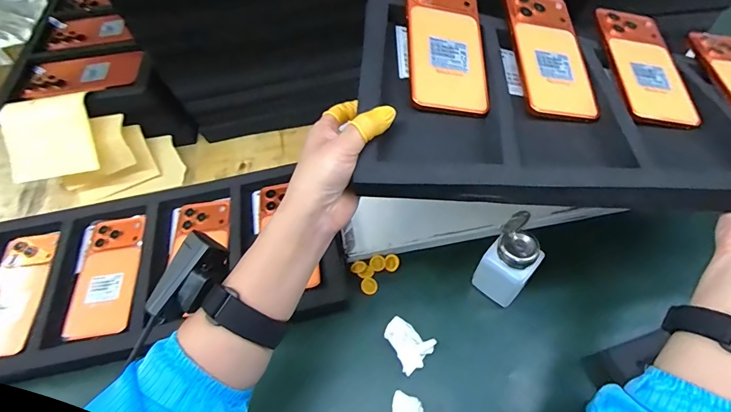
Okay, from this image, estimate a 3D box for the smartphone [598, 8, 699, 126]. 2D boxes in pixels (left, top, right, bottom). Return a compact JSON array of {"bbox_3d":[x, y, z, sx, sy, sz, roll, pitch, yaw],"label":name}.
[{"bbox_3d":[0.294,-0.147,0.411,0.074,0.008,0.157,6,63,-3],"label":"smartphone"}]

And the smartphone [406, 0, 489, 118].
[{"bbox_3d":[0.075,-0.159,0.374,0.073,0.007,0.156,5,72,-12],"label":"smartphone"}]

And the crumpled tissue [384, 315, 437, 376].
[{"bbox_3d":[0.044,0.157,0.445,0.057,0.026,0.044,36,65,26],"label":"crumpled tissue"}]

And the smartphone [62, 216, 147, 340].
[{"bbox_3d":[-0.338,0.089,0.513,0.079,0.009,0.162,-7,61,3],"label":"smartphone"}]

